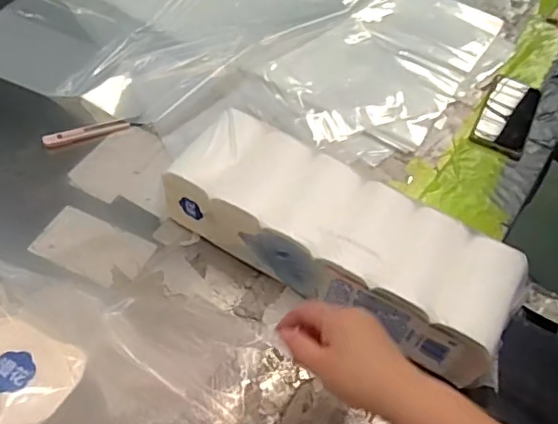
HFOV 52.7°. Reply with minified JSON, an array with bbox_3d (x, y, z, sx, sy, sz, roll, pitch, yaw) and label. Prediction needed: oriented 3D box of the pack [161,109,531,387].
[{"bbox_3d":[0.069,0.024,0.627,0.381,0.092,0.143,28,55,14],"label":"pack"}]

